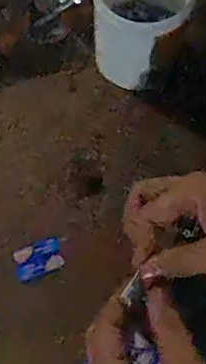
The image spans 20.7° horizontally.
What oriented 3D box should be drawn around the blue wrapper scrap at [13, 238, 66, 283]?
[{"bbox_3d":[-0.070,0.084,0.610,0.052,0.006,0.035,-19,84,-3],"label":"blue wrapper scrap"}]

